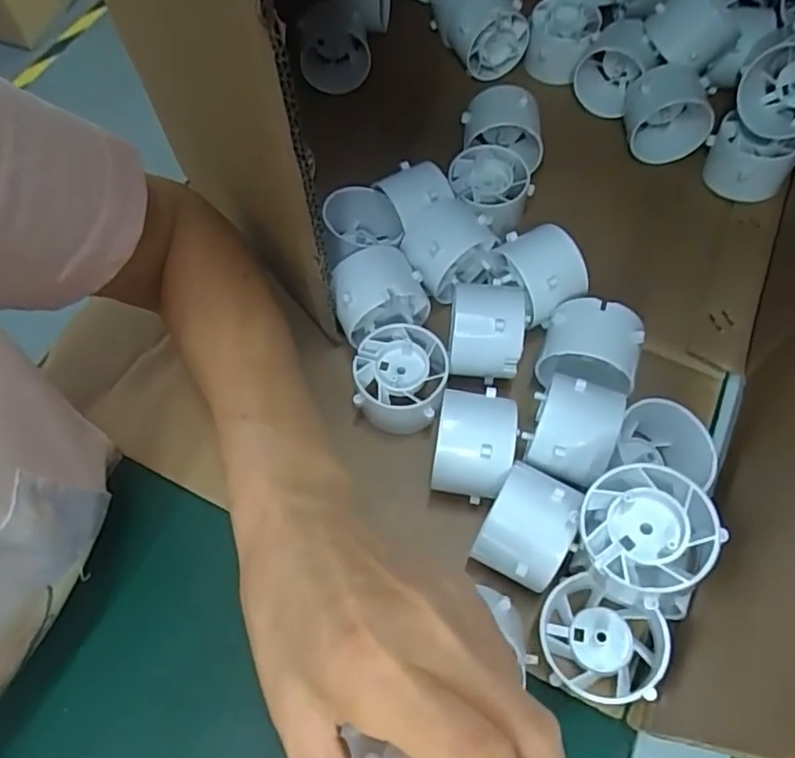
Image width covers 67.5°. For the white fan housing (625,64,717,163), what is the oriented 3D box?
[{"bbox_3d":[0.173,-0.170,0.384,0.050,0.048,0.039,8,64,3],"label":"white fan housing"}]

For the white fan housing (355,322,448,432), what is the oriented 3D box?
[{"bbox_3d":[0.001,0.000,0.314,0.046,0.030,0.047,0,64,0],"label":"white fan housing"}]

